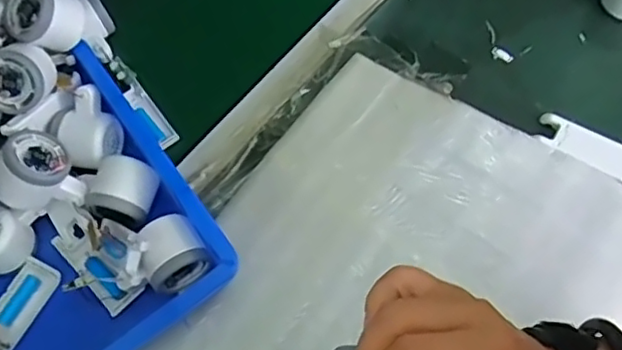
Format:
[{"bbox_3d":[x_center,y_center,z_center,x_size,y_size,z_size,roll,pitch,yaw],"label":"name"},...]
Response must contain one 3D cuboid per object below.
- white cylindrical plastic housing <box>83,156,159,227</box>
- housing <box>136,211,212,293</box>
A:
[{"bbox_3d":[-0.180,0.017,0.590,0.059,0.048,0.058,15,67,9],"label":"white cylindrical plastic housing"},{"bbox_3d":[-0.126,0.074,0.560,0.057,0.059,0.052,-30,68,-11],"label":"housing"}]

